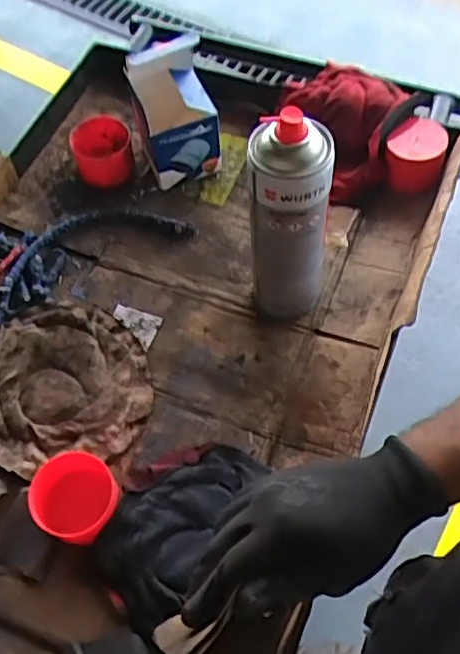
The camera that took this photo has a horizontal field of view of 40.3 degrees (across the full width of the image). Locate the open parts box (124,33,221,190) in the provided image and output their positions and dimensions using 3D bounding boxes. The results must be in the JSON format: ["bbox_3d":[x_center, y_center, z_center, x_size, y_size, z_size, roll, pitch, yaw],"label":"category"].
[{"bbox_3d":[-0.060,-0.238,0.696,0.081,0.103,0.115,-13,60,0],"label":"open parts box"}]

